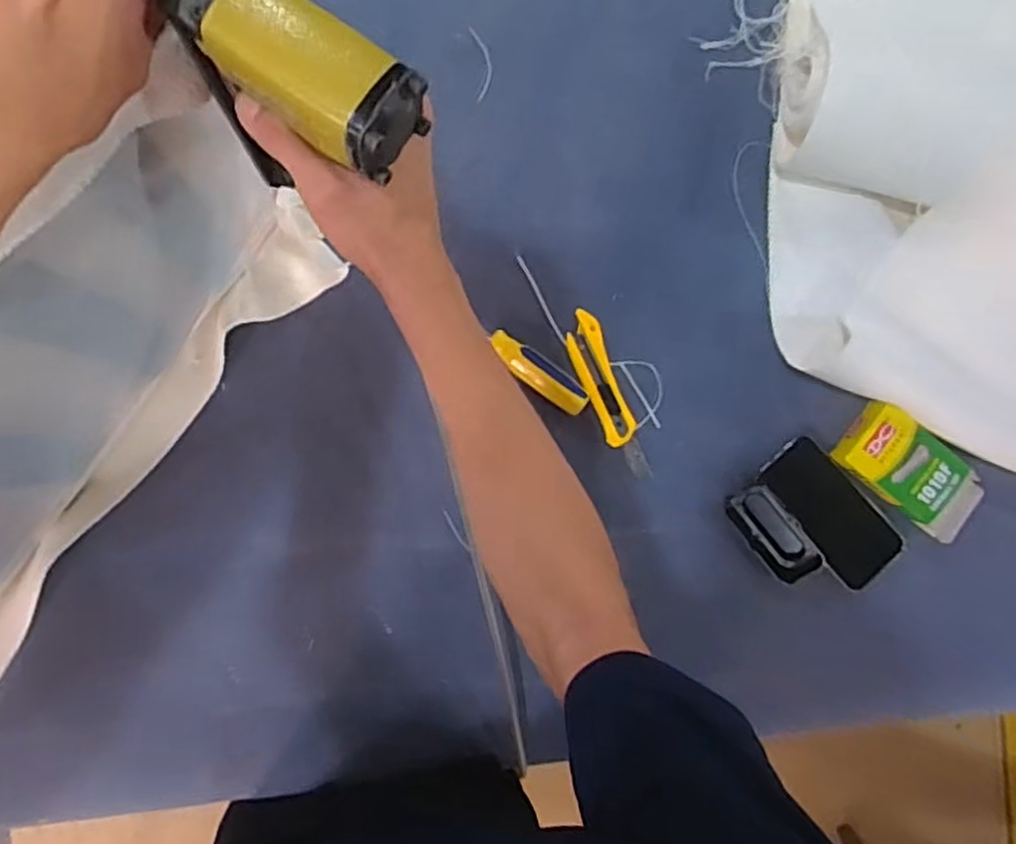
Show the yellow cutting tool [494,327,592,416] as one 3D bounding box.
[{"bbox_3d":[0.030,-0.048,0.708,0.111,0.014,0.032,37,91,-5],"label":"yellow cutting tool"}]

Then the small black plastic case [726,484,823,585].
[{"bbox_3d":[0.273,0.116,0.730,0.047,0.028,0.107,-38,95,0],"label":"small black plastic case"}]

